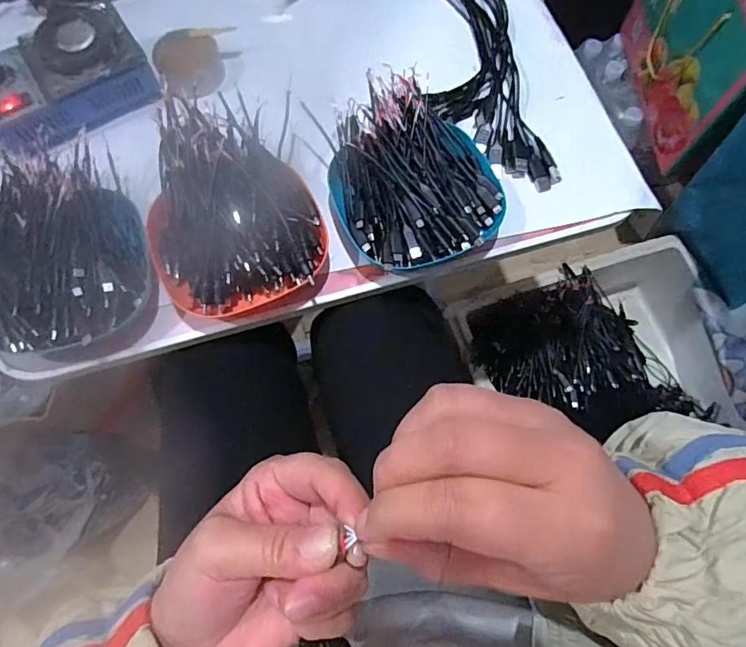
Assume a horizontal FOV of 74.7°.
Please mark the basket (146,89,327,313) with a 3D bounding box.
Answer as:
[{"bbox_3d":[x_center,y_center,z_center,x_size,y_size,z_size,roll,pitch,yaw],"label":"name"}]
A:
[{"bbox_3d":[-0.121,-0.099,0.414,0.134,0.064,0.178,-17,72,-6],"label":"basket"}]

